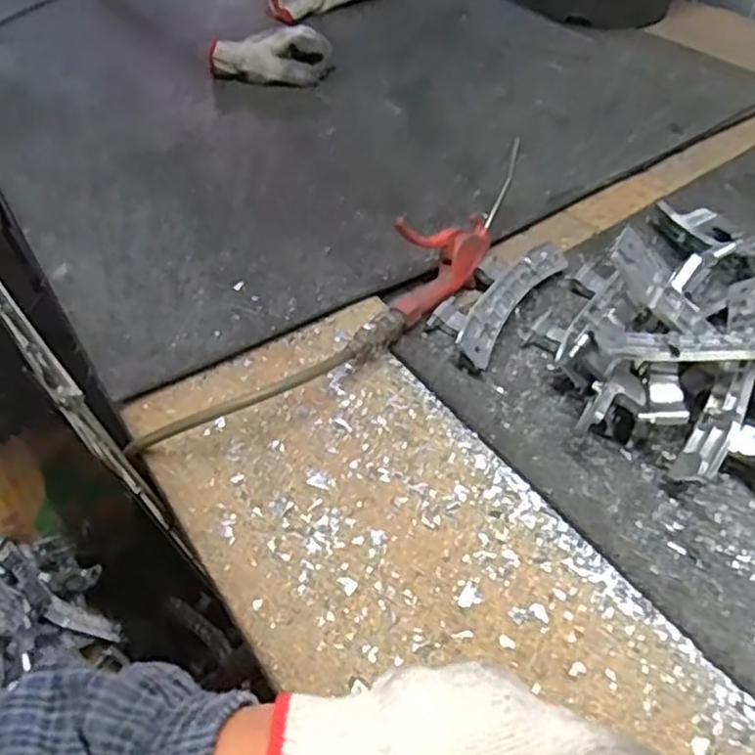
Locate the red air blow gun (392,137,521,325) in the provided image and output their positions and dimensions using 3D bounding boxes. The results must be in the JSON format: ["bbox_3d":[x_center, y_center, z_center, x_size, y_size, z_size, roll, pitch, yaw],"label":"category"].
[{"bbox_3d":[0.072,-0.123,0.597,0.020,0.085,0.197,12,41,40],"label":"red air blow gun"}]

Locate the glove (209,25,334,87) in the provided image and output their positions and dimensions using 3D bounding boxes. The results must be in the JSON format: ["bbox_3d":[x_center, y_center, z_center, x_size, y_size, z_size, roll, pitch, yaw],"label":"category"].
[{"bbox_3d":[-0.134,-0.419,0.906,0.155,0.042,0.084,16,51,18],"label":"glove"}]

